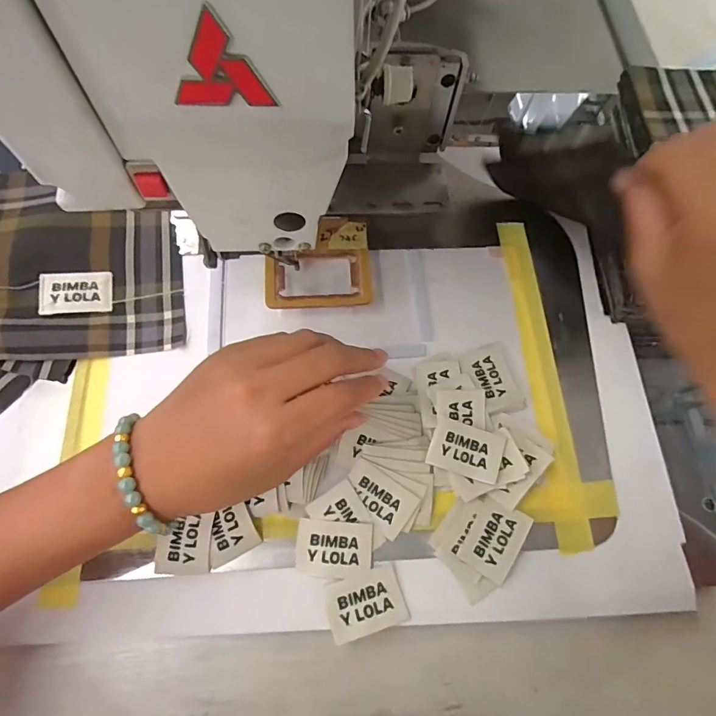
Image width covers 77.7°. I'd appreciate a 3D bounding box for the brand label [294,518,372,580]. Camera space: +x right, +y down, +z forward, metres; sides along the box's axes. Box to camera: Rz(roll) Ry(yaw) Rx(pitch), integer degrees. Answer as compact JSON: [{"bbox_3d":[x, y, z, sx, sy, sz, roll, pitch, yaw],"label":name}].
[{"bbox_3d":[-0.015,0.123,0.286,0.048,0.004,0.034,5,77,-1],"label":"brand label"}]

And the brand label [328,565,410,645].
[{"bbox_3d":[0.005,0.154,0.279,0.047,0.004,0.034,-15,74,-9],"label":"brand label"}]

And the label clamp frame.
[{"bbox_3d":[-0.030,-0.075,0.347,0.079,0.008,0.078,-1,71,-1],"label":"label clamp frame"}]

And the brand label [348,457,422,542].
[{"bbox_3d":[0.013,0.093,0.294,0.048,0.004,0.033,35,83,0],"label":"brand label"}]

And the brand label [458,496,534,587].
[{"bbox_3d":[0.090,0.120,0.294,0.033,0.007,0.046,31,70,9],"label":"brand label"}]

